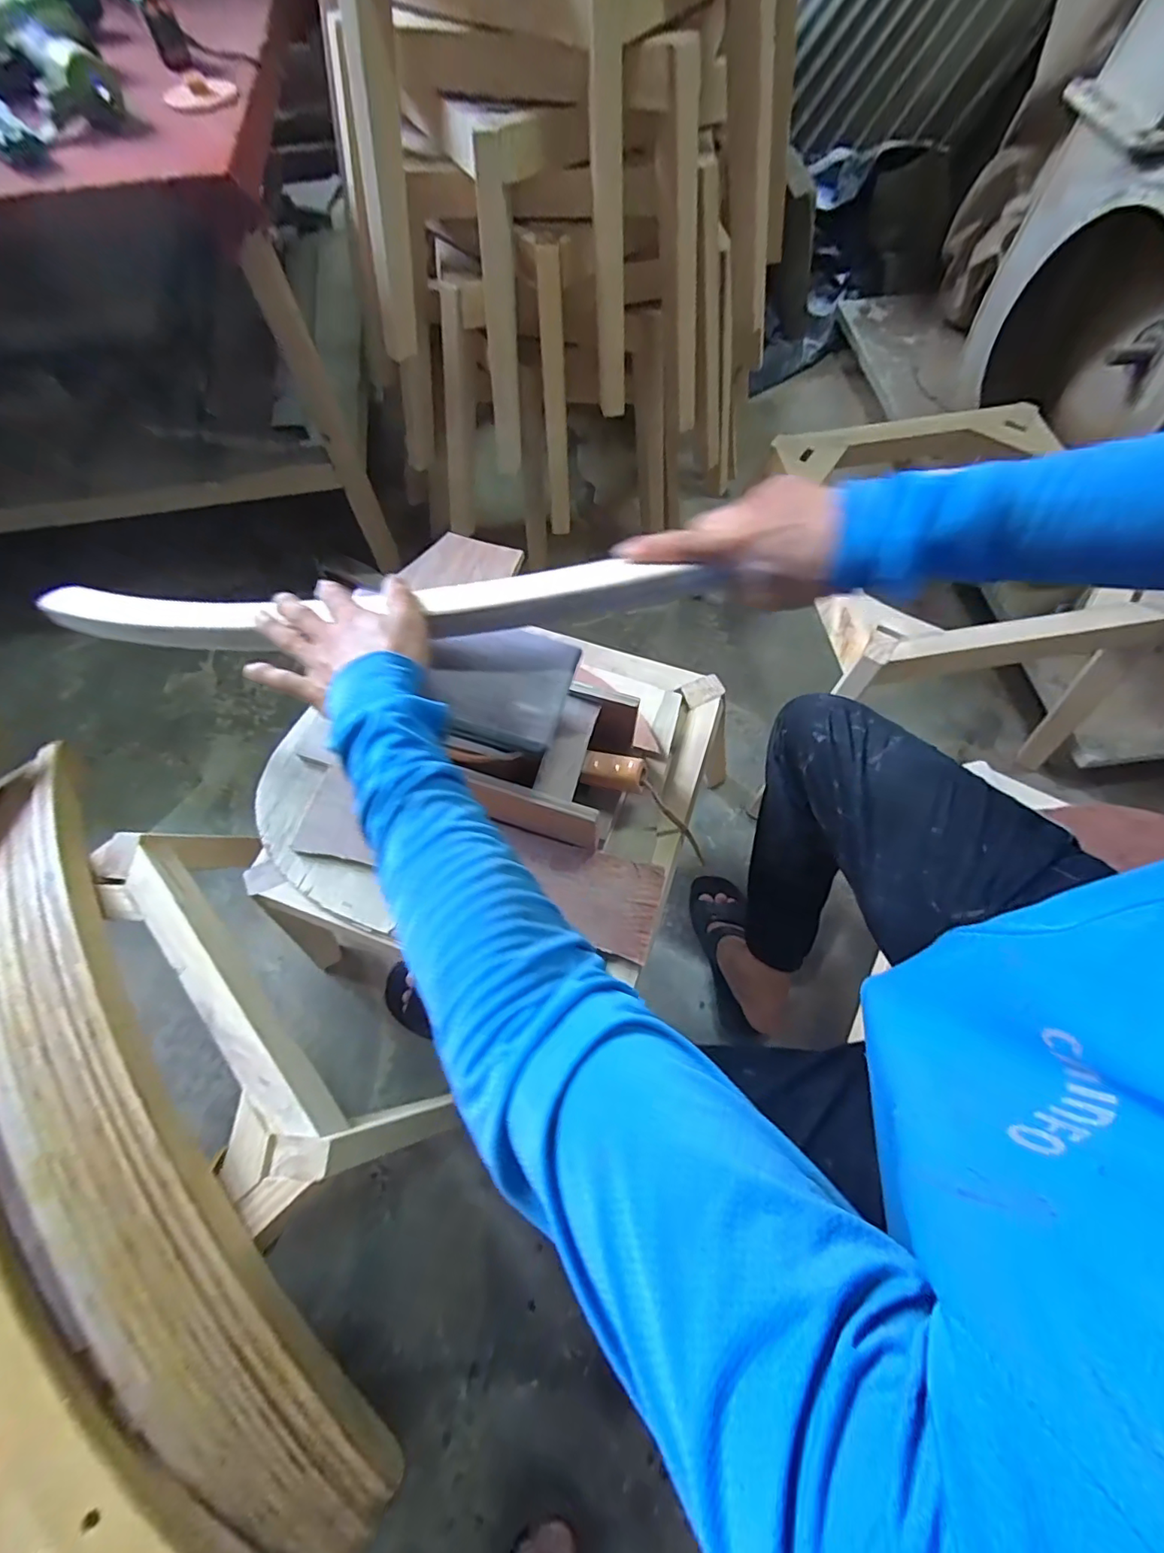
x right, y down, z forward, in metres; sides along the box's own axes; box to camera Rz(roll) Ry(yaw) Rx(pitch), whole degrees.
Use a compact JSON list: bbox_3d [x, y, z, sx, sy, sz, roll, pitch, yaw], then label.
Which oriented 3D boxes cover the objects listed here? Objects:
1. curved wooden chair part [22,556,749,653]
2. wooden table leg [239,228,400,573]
[{"bbox_3d":[-0.228,-0.147,0.478,0.668,0.035,0.076,2,68,13],"label":"curved wooden chair part"},{"bbox_3d":[-0.438,-0.600,0.979,0.065,0.547,0.064,-28,71,-10],"label":"wooden table leg"}]

